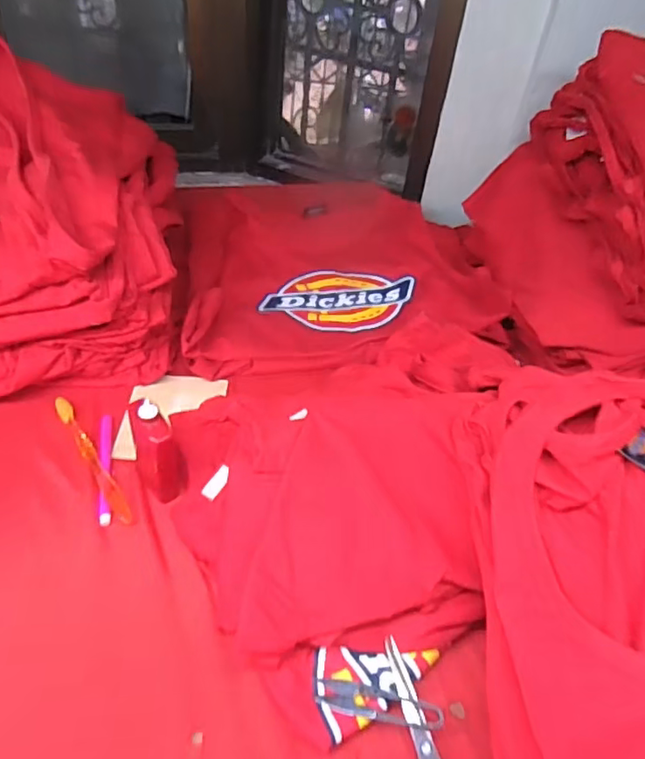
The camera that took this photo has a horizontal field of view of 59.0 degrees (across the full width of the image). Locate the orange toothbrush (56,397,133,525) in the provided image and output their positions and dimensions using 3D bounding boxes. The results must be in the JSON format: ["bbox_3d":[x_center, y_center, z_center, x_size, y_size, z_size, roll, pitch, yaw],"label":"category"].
[{"bbox_3d":[-0.237,0.077,0.584,0.017,0.011,0.174,-24,50,-31],"label":"orange toothbrush"}]

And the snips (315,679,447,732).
[{"bbox_3d":[0.044,0.252,0.444,0.096,0.014,0.024,10,37,3],"label":"snips"}]

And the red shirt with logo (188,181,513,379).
[{"bbox_3d":[0.024,-0.168,0.848,0.408,0.069,0.428,-9,44,-17],"label":"red shirt with logo"}]

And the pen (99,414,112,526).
[{"bbox_3d":[-0.221,0.087,0.581,0.011,0.009,0.133,-6,43,-14],"label":"pen"}]

